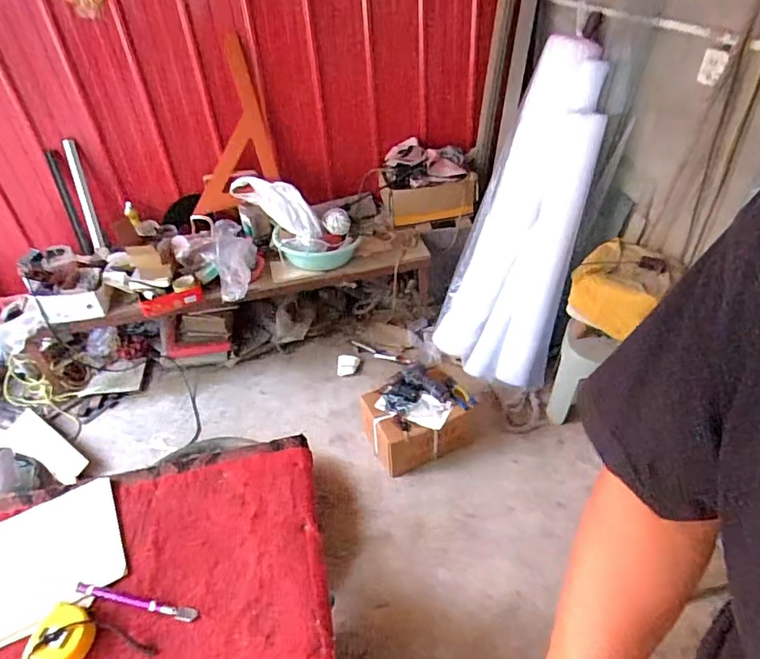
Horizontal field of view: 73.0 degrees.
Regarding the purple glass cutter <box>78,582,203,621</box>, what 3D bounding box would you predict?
[{"bbox_3d":[-0.304,0.338,0.640,0.164,0.009,0.016,6,40,13],"label":"purple glass cutter"}]

